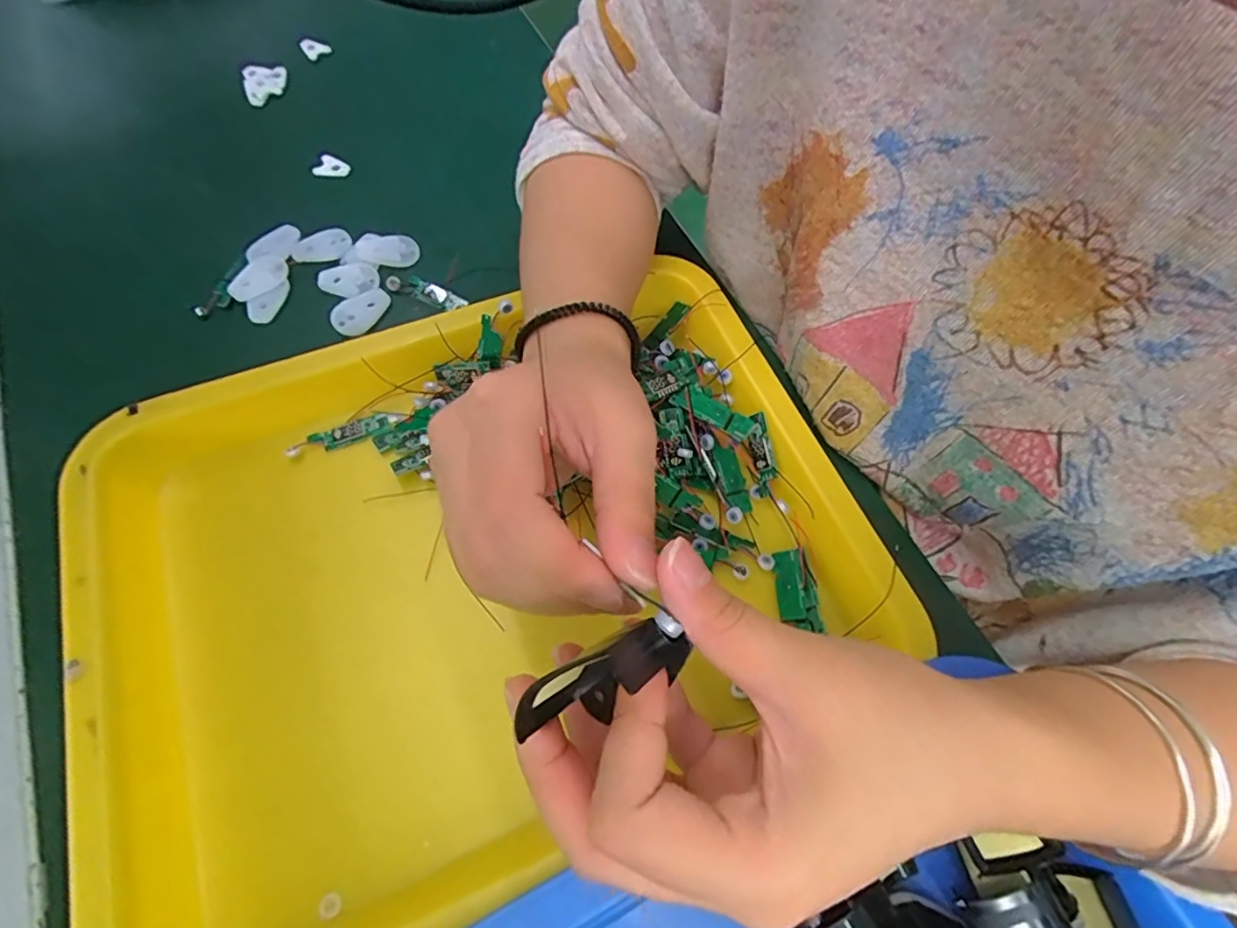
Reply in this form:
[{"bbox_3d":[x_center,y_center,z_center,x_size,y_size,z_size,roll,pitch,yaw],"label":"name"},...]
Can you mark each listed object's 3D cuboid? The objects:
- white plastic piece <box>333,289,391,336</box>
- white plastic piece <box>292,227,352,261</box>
[{"bbox_3d":[-0.152,-0.090,0.341,0.035,0.004,0.022,-36,88,-22],"label":"white plastic piece"},{"bbox_3d":[-0.185,-0.136,0.356,0.035,0.006,0.021,-27,68,-13],"label":"white plastic piece"}]

